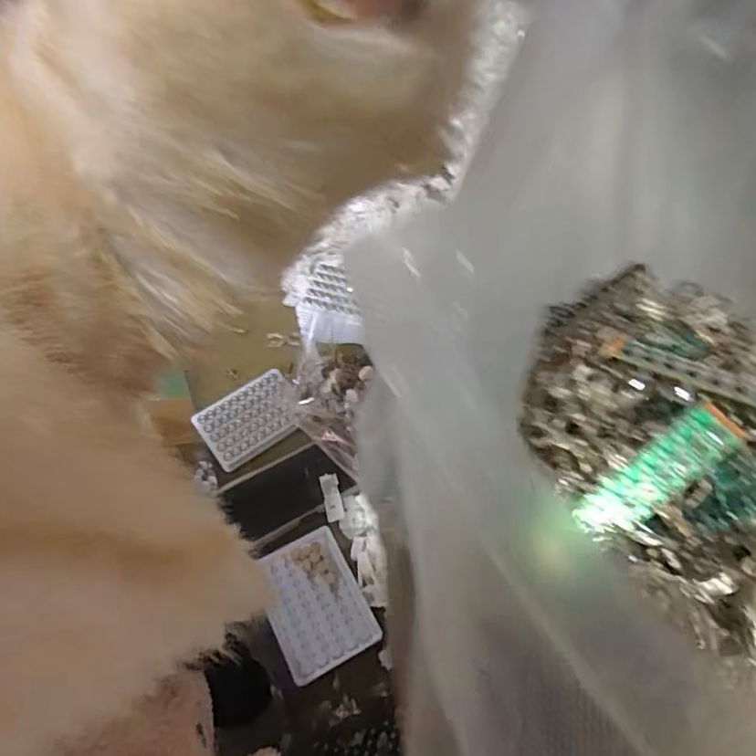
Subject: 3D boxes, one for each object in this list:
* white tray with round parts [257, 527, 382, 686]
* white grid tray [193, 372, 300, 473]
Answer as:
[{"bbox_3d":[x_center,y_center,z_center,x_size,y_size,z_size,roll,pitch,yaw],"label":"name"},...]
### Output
[{"bbox_3d":[-0.067,0.238,0.590,0.096,0.027,0.129,-24,61,-16],"label":"white tray with round parts"},{"bbox_3d":[-0.162,0.050,0.714,0.129,0.007,0.092,-35,65,-21],"label":"white grid tray"}]

